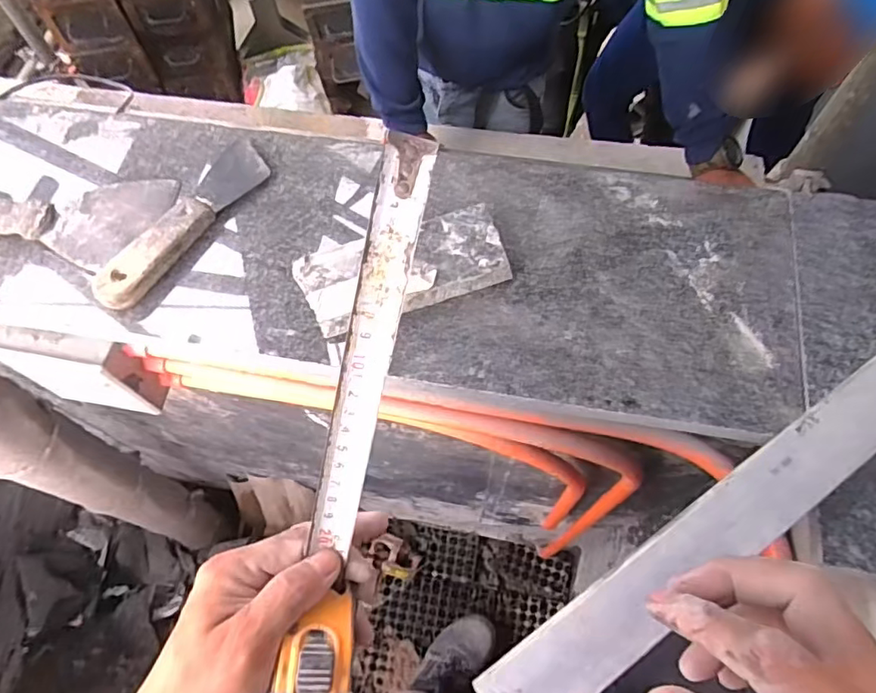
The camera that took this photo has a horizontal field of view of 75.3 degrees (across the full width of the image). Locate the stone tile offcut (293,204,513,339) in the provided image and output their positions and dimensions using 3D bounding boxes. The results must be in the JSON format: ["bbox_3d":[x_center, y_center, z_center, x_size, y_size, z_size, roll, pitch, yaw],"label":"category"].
[{"bbox_3d":[-0.025,-0.056,0.411,0.145,0.017,0.060,-18,66,-6],"label":"stone tile offcut"}]

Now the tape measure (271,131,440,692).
[{"bbox_3d":[-0.036,0.048,0.267,0.036,0.057,0.275,12,96,7],"label":"tape measure"}]

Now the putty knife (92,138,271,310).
[{"bbox_3d":[-0.191,-0.098,0.435,0.043,0.018,0.172,24,68,13],"label":"putty knife"}]

